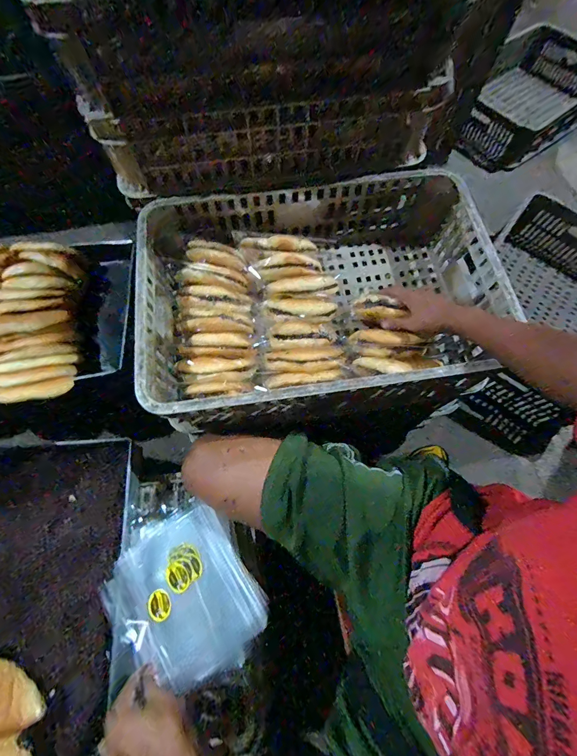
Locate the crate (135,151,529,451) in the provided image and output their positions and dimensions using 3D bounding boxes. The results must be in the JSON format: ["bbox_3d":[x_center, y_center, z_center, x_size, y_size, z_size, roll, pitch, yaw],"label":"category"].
[{"bbox_3d":[0.050,-0.155,0.633,0.602,0.145,0.425,-10,69,-5],"label":"crate"}]

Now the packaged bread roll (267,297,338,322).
[{"bbox_3d":[0.028,-0.129,0.649,0.130,0.042,0.047,1,68,-1],"label":"packaged bread roll"}]

